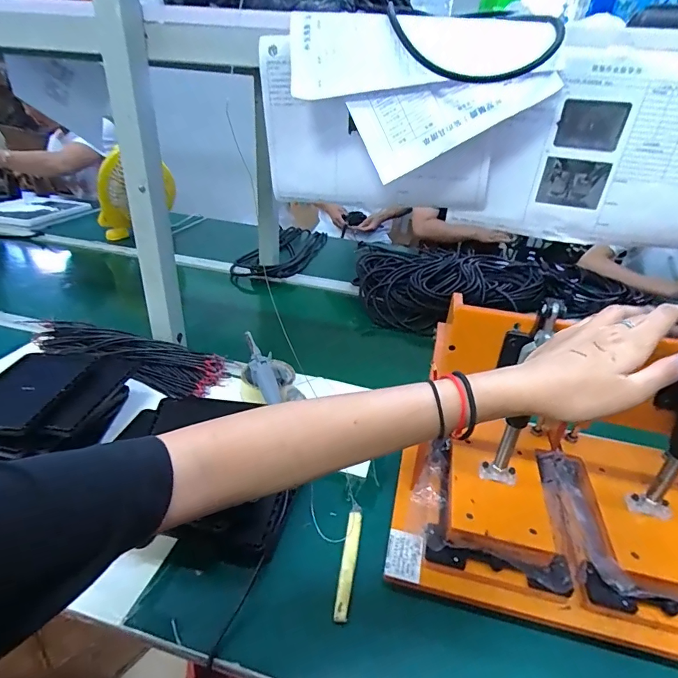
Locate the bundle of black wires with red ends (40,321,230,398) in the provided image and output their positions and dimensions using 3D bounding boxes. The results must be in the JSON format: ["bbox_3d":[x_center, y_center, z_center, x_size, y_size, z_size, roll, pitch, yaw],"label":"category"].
[{"bbox_3d":[-0.377,0.022,0.758,0.383,0.047,0.090,14,31,17],"label":"bundle of black wires with red ends"}]

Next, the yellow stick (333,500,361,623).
[{"bbox_3d":[0.012,0.236,0.474,0.015,0.012,0.141,8,30,6],"label":"yellow stick"}]

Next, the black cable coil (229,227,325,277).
[{"bbox_3d":[-0.165,-0.271,1.387,0.184,0.075,0.461,10,30,10],"label":"black cable coil"}]

